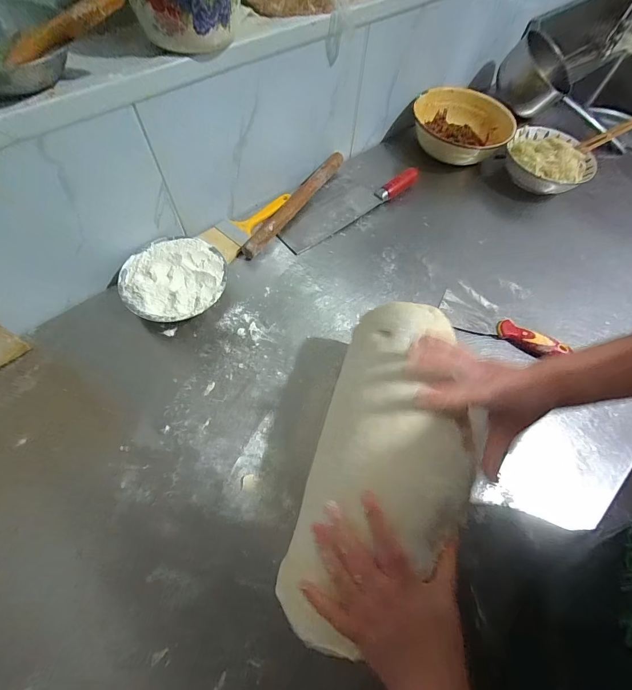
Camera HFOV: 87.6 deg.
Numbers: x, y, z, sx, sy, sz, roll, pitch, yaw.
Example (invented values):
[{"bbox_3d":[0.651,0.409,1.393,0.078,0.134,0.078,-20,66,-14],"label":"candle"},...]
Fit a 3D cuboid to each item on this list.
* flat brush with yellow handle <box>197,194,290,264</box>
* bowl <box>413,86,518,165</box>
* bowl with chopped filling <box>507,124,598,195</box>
[{"bbox_3d":[-0.117,-0.222,0.589,0.067,0.016,0.174,36,67,13],"label":"flat brush with yellow handle"},{"bbox_3d":[0.315,-0.467,0.716,0.213,0.061,0.201,6,63,-1],"label":"bowl"},{"bbox_3d":[0.482,-0.380,0.691,0.167,0.064,0.153,2,63,-3],"label":"bowl with chopped filling"}]

